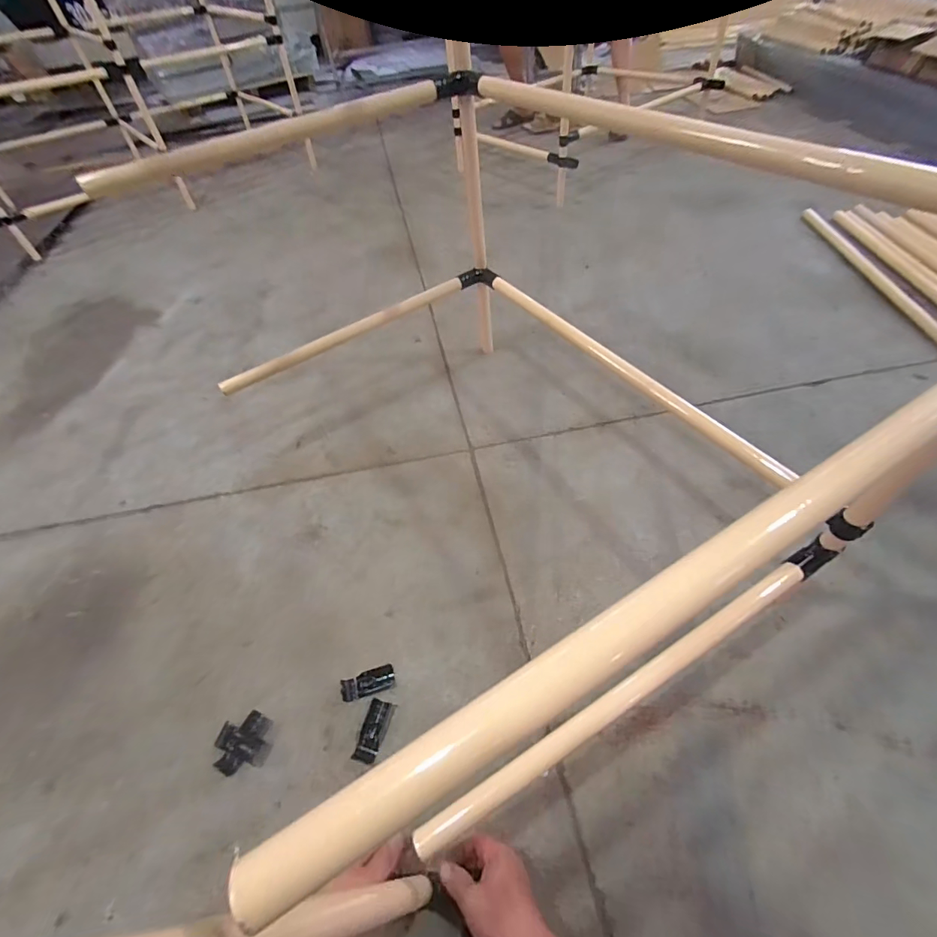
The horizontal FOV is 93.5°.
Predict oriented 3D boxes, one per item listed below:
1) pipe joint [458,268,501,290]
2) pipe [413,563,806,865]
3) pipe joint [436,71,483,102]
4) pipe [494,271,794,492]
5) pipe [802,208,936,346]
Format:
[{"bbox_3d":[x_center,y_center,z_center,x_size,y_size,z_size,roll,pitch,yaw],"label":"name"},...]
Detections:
[{"bbox_3d":[0.024,-0.435,1.014,0.090,0.039,0.050,13,54,16],"label":"pipe joint"},{"bbox_3d":[0.186,0.258,0.507,0.551,0.028,0.027,-29,55,-12],"label":"pipe"},{"bbox_3d":[-0.014,-0.669,0.769,0.079,0.032,0.044,9,52,12],"label":"pipe joint"},{"bbox_3d":[0.253,-0.193,0.784,0.030,0.030,0.667,-31,55,-18],"label":"pipe"},{"bbox_3d":[1.176,-0.595,1.301,0.029,0.029,0.800,1,52,5],"label":"pipe"}]

